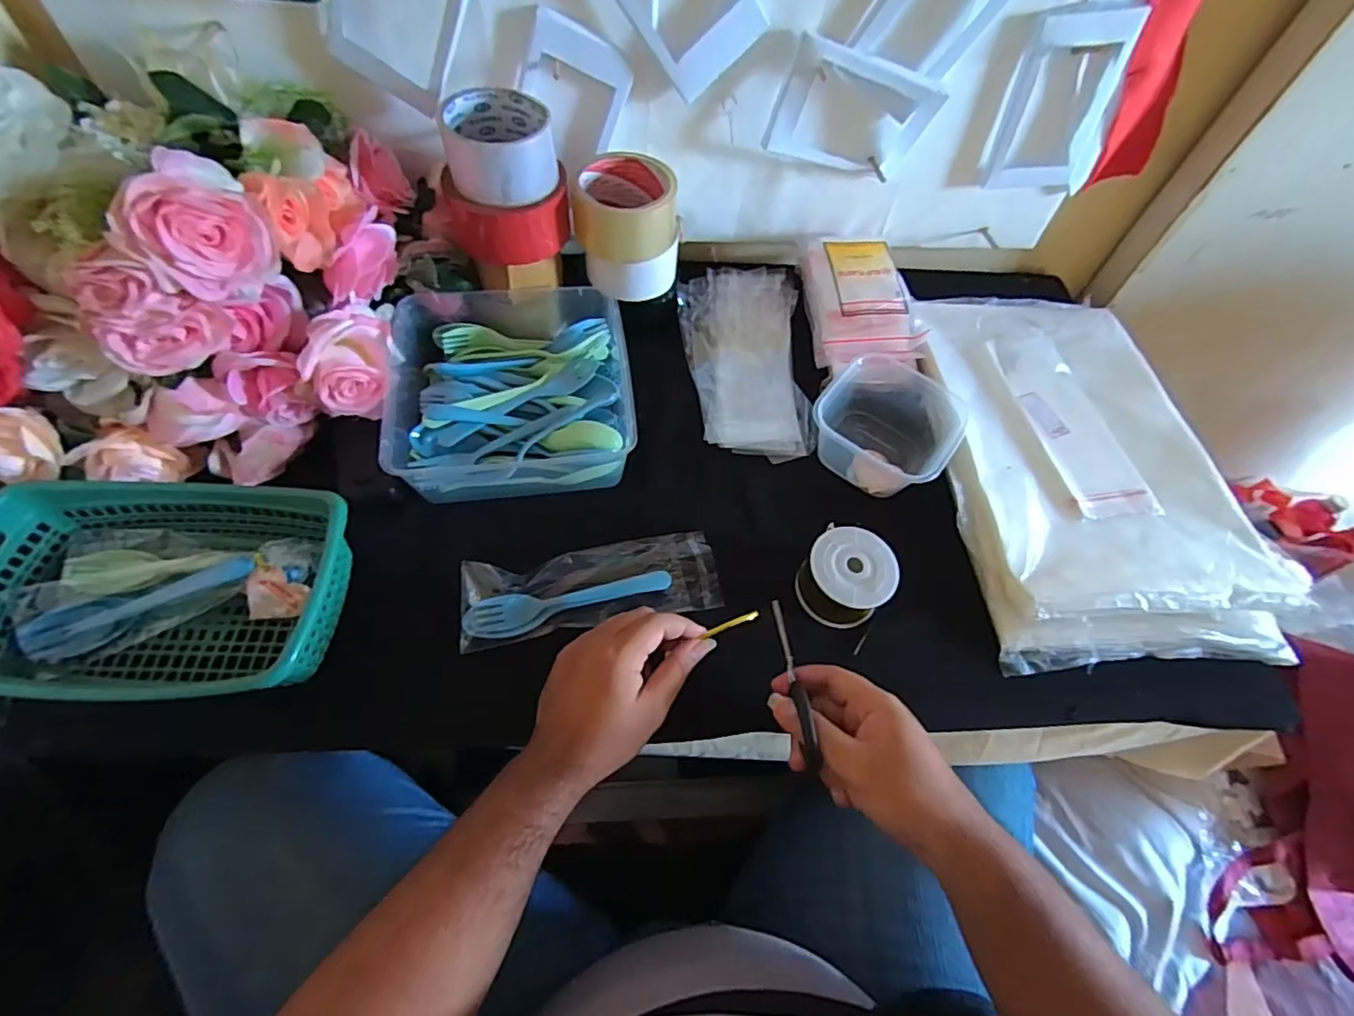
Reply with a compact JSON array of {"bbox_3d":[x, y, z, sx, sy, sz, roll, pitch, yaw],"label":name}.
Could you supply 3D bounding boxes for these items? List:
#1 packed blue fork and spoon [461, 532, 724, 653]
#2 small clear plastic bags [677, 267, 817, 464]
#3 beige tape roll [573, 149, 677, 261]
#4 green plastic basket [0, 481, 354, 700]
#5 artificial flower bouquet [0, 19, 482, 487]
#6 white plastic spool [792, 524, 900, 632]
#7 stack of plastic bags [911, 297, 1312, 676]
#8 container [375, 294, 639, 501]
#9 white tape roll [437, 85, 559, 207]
[{"bbox_3d":[-0.067,0.062,0.460,0.197,0.025,0.067,-9,60,-10],"label":"packed blue fork and spoon"},{"bbox_3d":[0.069,-0.151,0.590,0.123,0.017,0.225,-1,68,-3],"label":"small clear plastic bags"},{"bbox_3d":[-0.048,-0.274,0.525,0.093,0.057,0.074,-5,59,-7],"label":"beige tape roll"},{"bbox_3d":[-0.360,0.059,0.410,0.244,0.076,0.157,4,59,-2],"label":"green plastic basket"},{"bbox_3d":[-0.372,-0.200,0.441,0.356,0.235,0.256,-8,60,-10],"label":"artificial flower bouquet"},{"bbox_3d":[0.134,0.057,0.460,0.069,0.053,0.070,40,64,18],"label":"white plastic spool"},{"bbox_3d":[0.367,-0.052,0.540,0.253,0.045,0.382,0,59,-5],"label":"stack of plastic bags"},{"bbox_3d":[-0.150,-0.117,0.529,0.200,0.061,0.217,-7,60,-9],"label":"container"},{"bbox_3d":[-0.146,-0.299,0.473,0.085,0.049,0.096,-9,60,-10],"label":"white tape roll"}]

